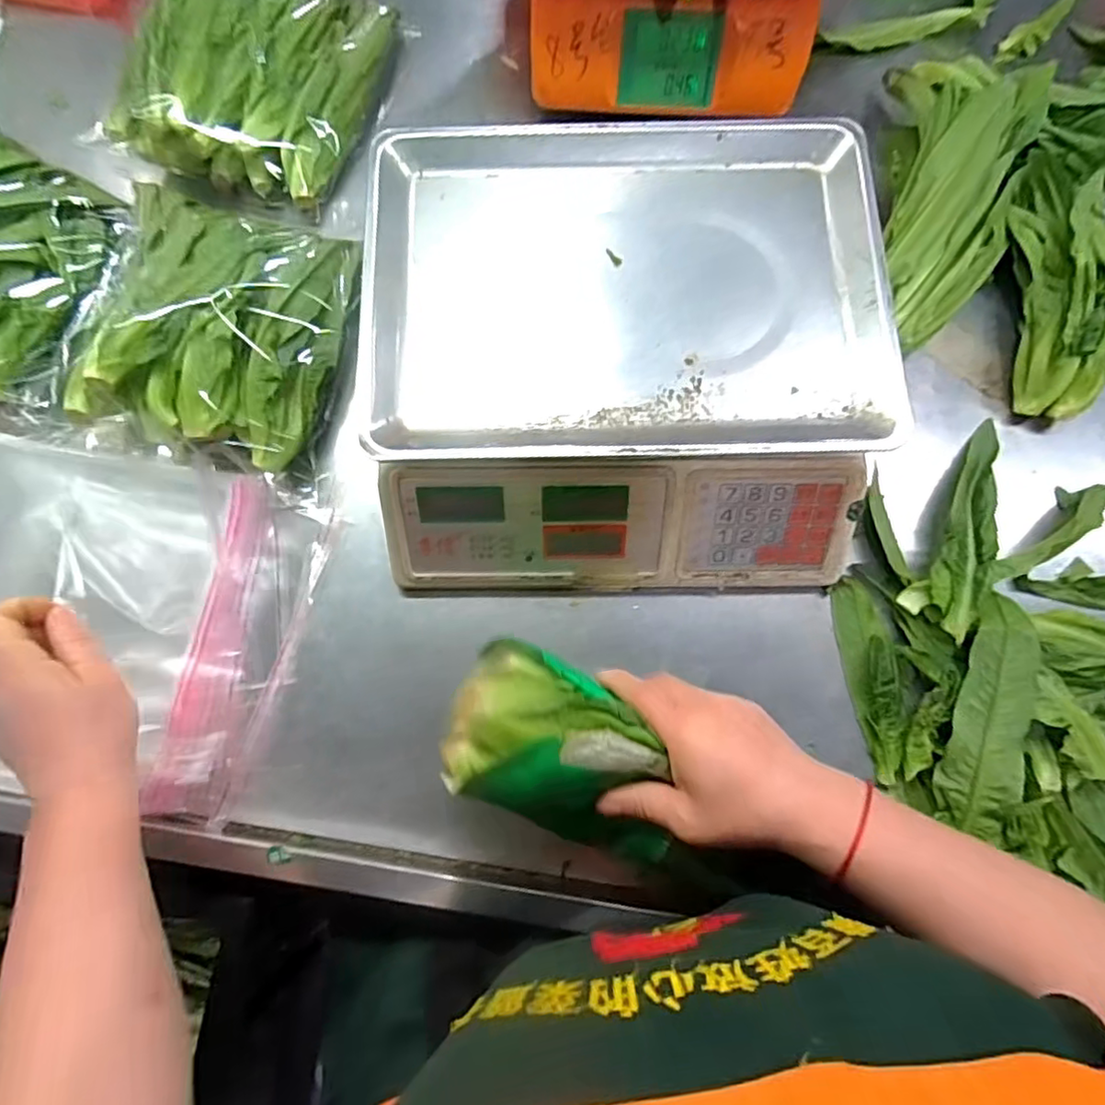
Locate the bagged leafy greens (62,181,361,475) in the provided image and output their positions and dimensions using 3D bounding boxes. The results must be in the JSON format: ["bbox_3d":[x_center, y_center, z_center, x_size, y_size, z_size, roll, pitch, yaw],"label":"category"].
[{"bbox_3d":[-0.256,-0.174,0.465,0.186,0.076,0.194,12,78,2],"label":"bagged leafy greens"}]

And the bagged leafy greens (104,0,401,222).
[{"bbox_3d":[-0.251,-0.413,0.518,0.182,0.065,0.219,17,79,3],"label":"bagged leafy greens"}]

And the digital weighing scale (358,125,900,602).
[{"bbox_3d":[0.048,-0.135,0.443,0.333,0.111,0.304,-2,78,-1],"label":"digital weighing scale"}]

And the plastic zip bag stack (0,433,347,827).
[{"bbox_3d":[-0.420,0.033,0.451,0.475,0.026,0.248,10,78,2],"label":"plastic zip bag stack"}]

